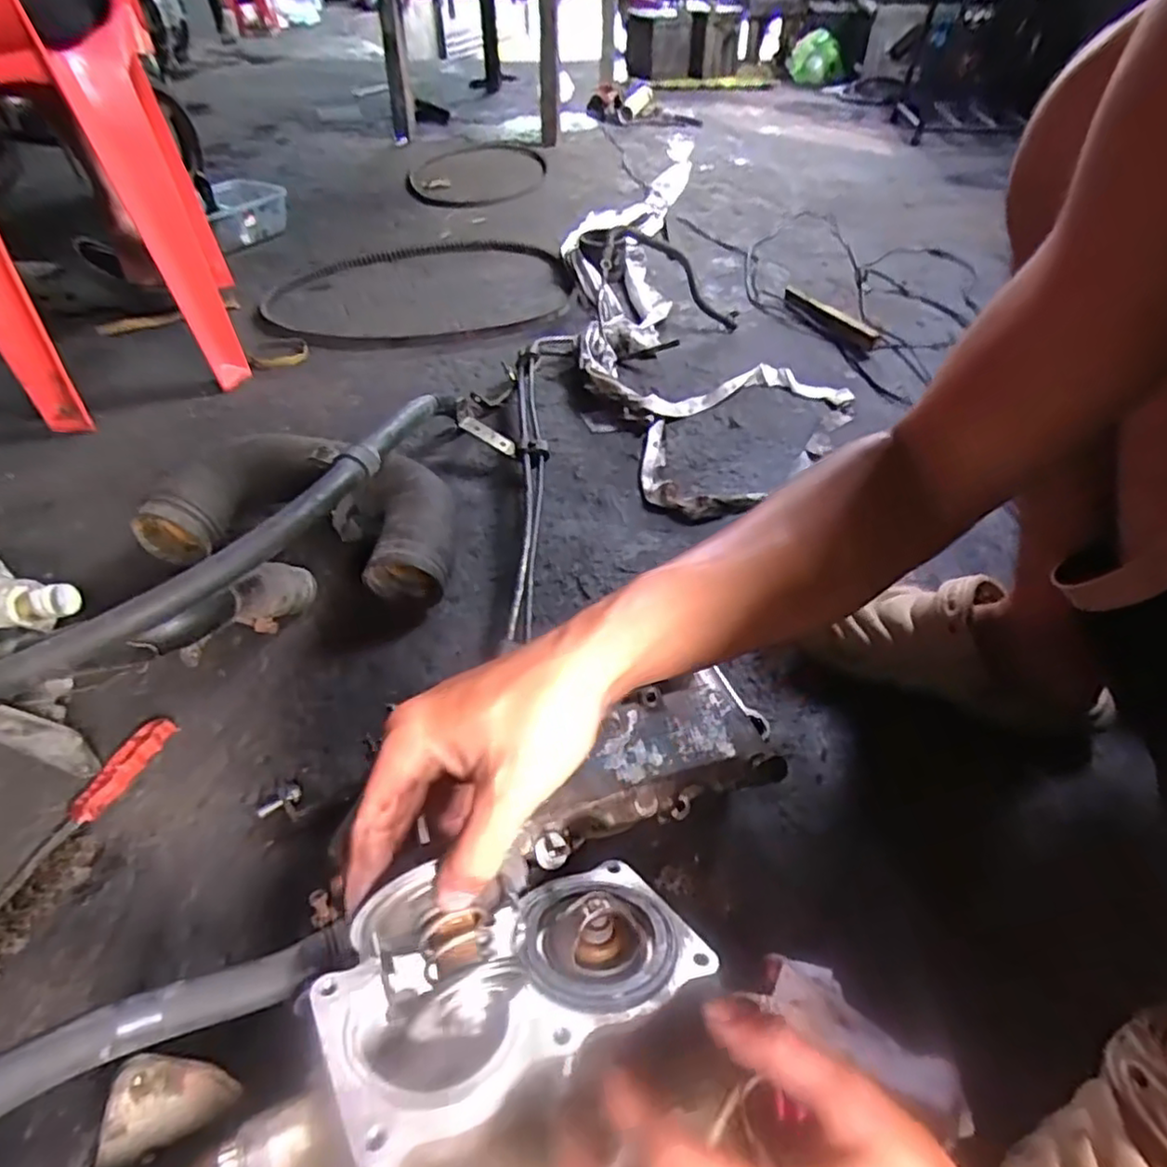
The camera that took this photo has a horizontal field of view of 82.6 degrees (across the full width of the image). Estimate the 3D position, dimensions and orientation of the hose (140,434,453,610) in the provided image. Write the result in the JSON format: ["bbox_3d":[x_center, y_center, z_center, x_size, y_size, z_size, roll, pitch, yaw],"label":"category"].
[{"bbox_3d":[-0.282,-0.076,0.706,0.311,0.101,0.151,9,46,9],"label":"hose"}]

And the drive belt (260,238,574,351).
[{"bbox_3d":[-0.299,-0.548,1.226,0.555,0.025,0.505,-6,46,-6],"label":"drive belt"}]

